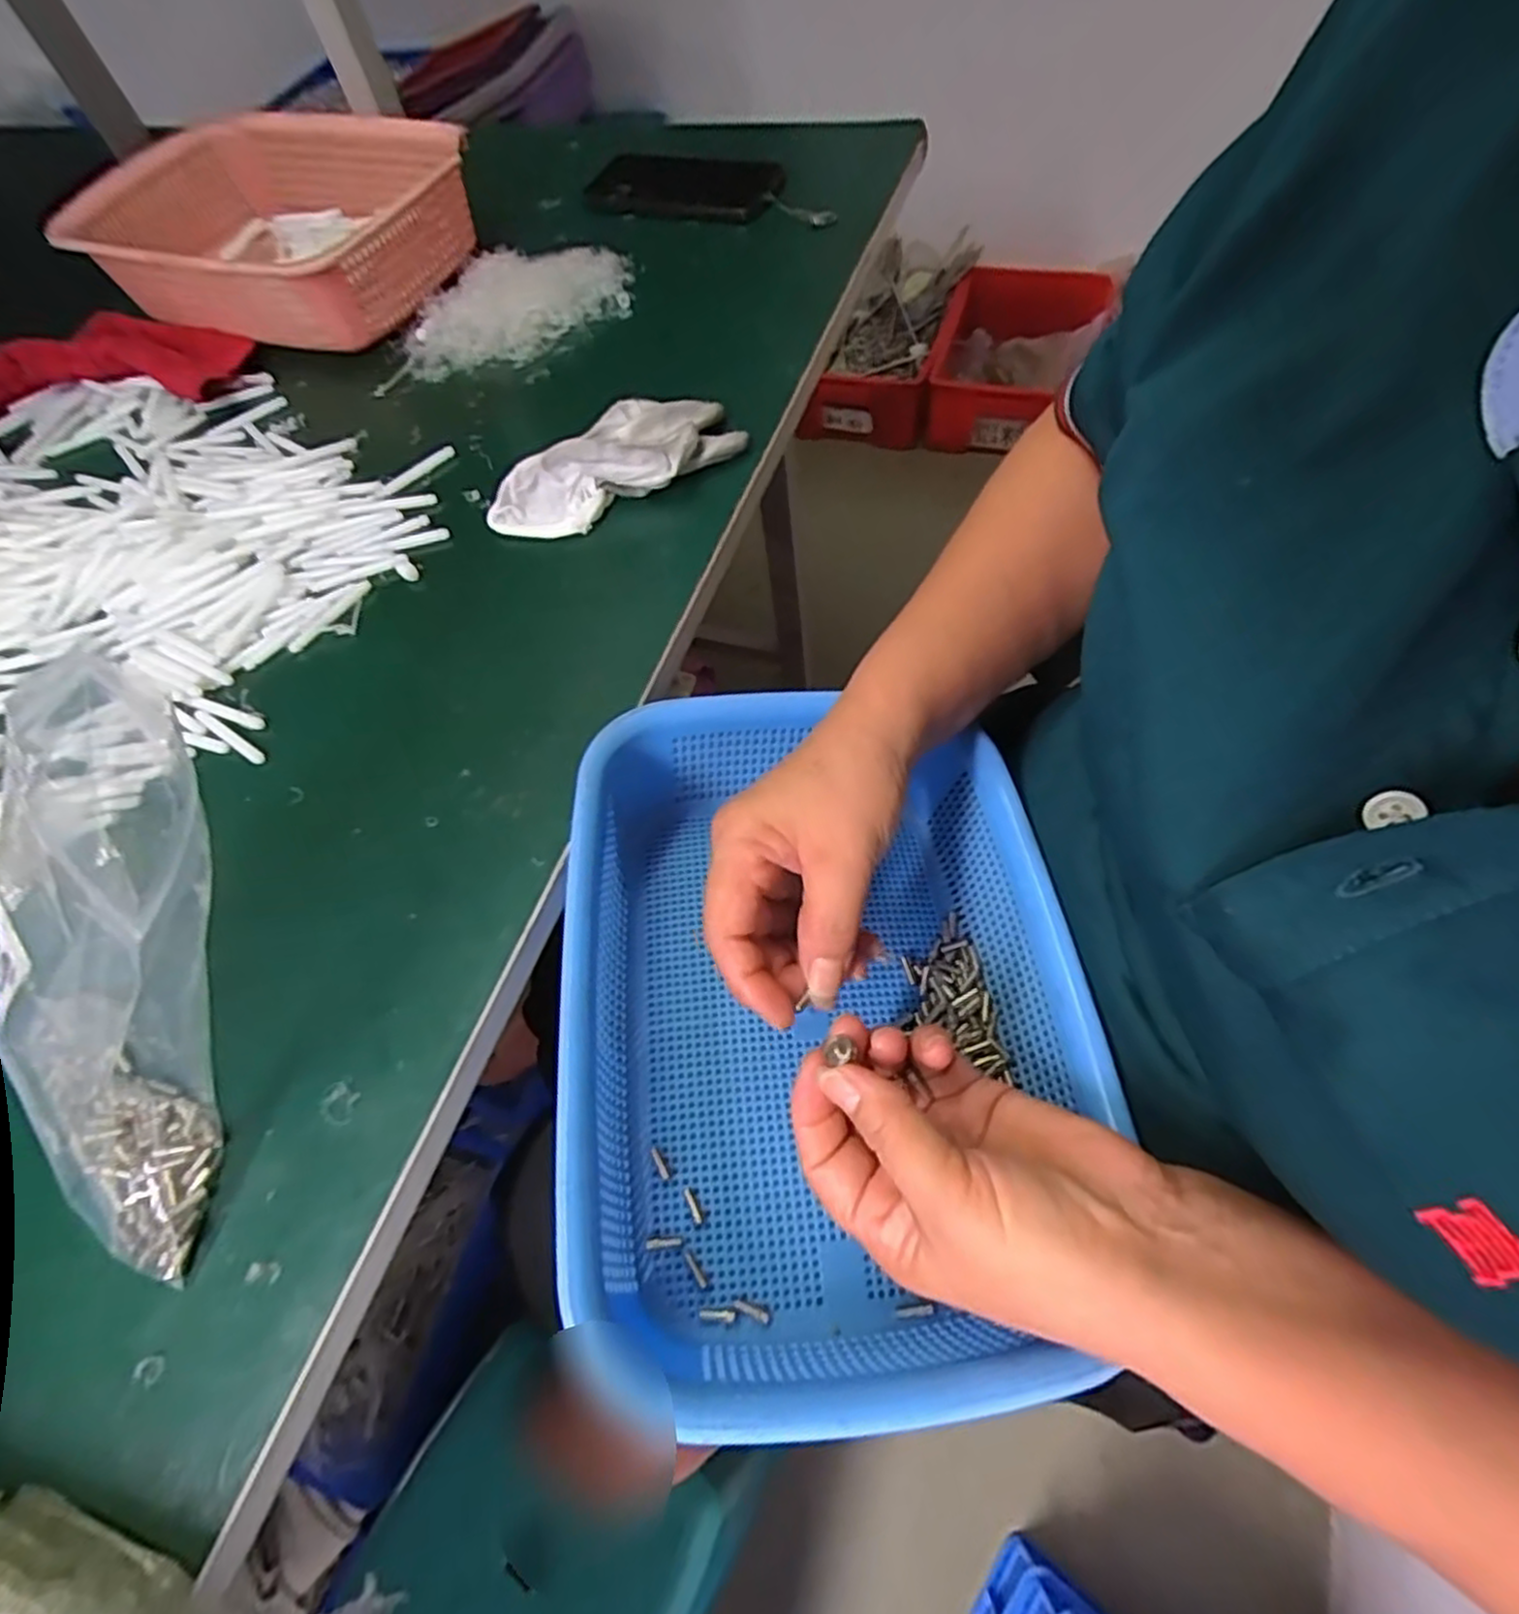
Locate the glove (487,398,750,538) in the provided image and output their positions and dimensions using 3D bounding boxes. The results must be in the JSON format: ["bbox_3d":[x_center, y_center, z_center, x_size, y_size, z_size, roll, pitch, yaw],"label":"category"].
[{"bbox_3d":[-0.087,-0.203,0.443,0.153,0.035,0.066,-35,63,-12],"label":"glove"}]

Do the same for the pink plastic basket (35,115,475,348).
[{"bbox_3d":[-0.377,-0.455,0.582,0.287,0.072,0.207,16,65,17],"label":"pink plastic basket"}]

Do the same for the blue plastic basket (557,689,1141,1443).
[{"bbox_3d":[0.027,0.080,0.328,0.208,0.095,0.290,-10,60,3],"label":"blue plastic basket"}]

